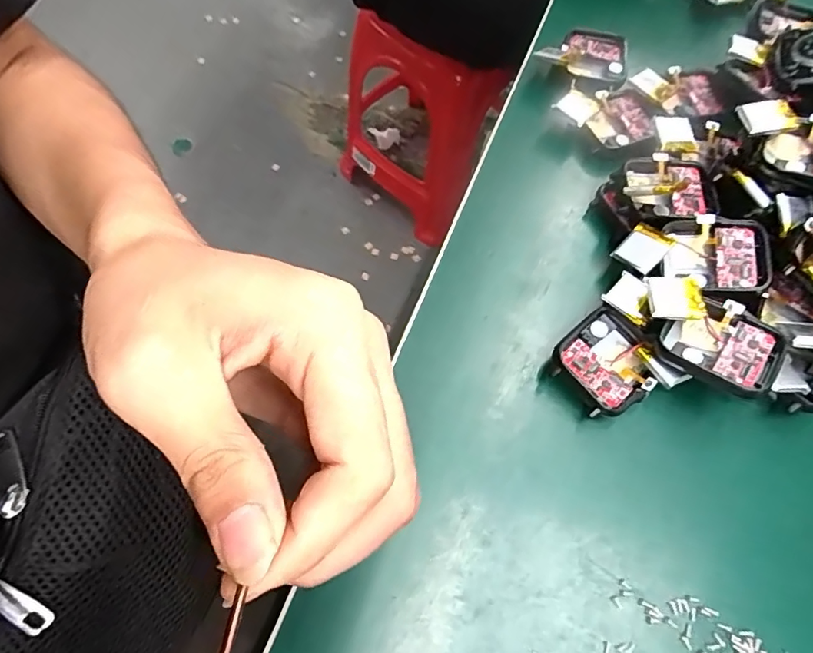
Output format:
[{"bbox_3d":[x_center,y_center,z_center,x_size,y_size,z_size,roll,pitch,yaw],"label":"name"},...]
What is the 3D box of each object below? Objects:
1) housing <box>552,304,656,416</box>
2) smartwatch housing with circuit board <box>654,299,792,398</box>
[{"bbox_3d":[0.084,0.017,0.214,0.041,0.012,0.039,-36,72,-18],"label":"housing"},{"bbox_3d":[0.128,0.007,0.203,0.041,0.009,0.037,40,69,14],"label":"smartwatch housing with circuit board"}]

